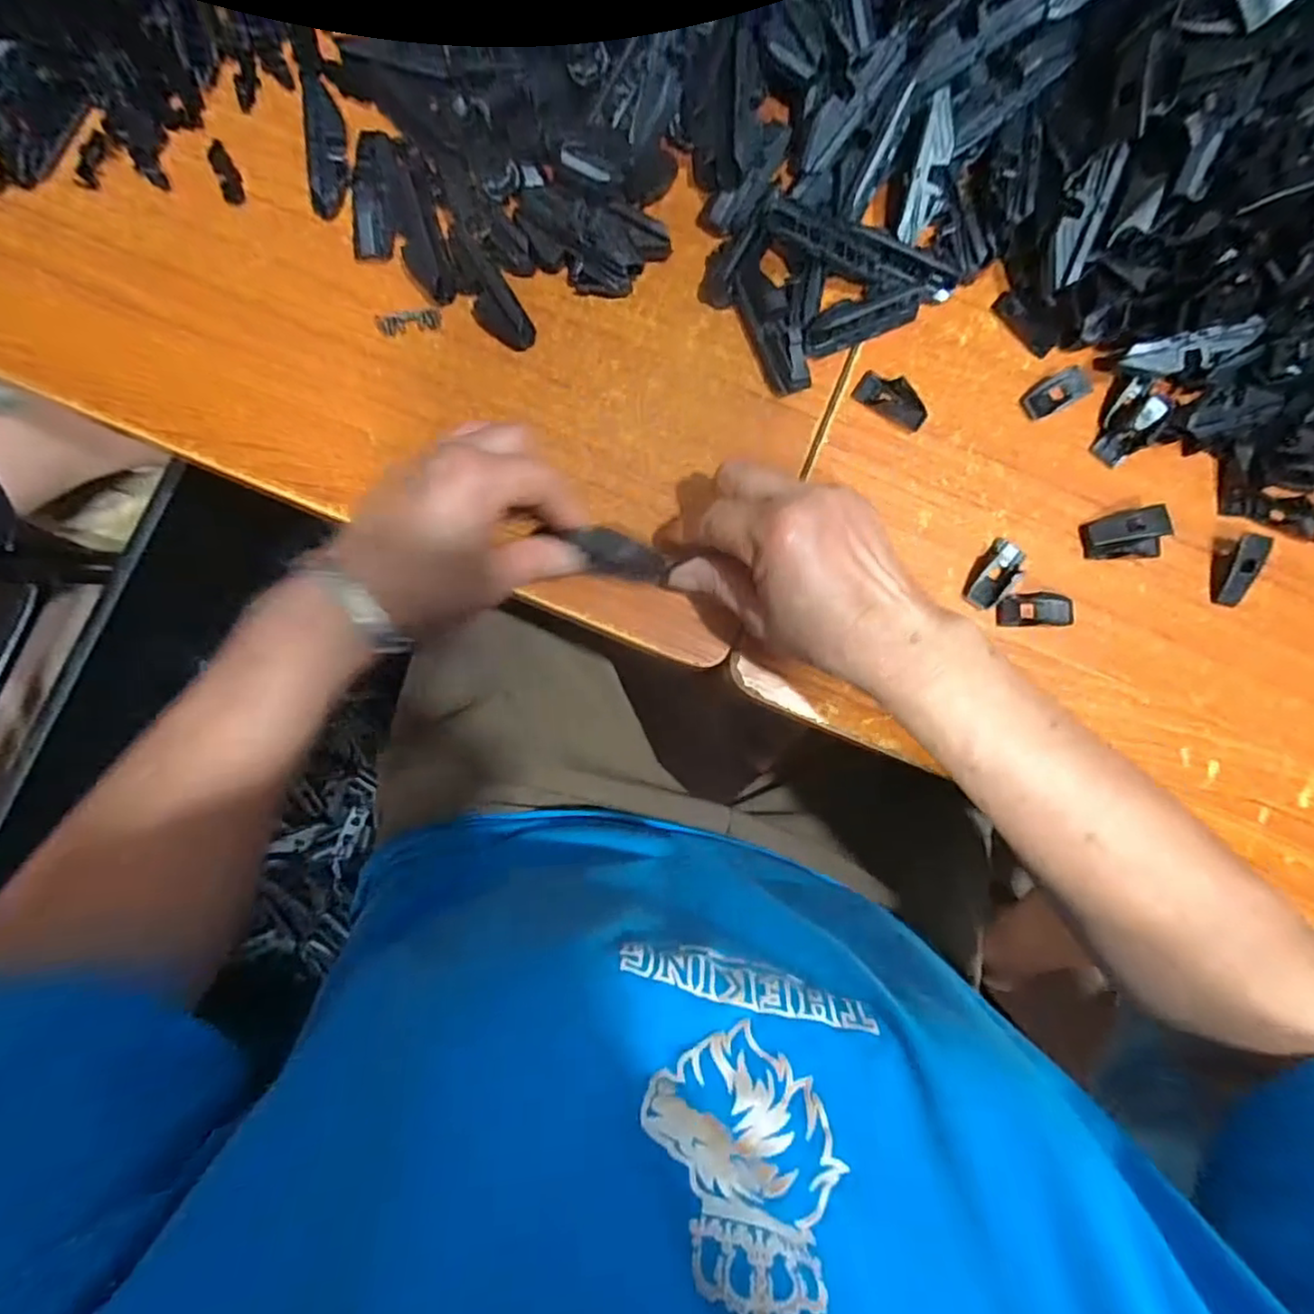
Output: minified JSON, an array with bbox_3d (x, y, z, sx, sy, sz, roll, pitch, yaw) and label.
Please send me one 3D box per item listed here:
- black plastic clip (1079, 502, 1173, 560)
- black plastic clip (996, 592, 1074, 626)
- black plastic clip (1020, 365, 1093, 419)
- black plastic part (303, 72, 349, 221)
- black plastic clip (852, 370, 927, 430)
[{"bbox_3d":[0.264,-0.068,0.372,0.040,0.017,0.028,-15,86,-4],"label":"black plastic clip"},{"bbox_3d":[0.212,-0.027,0.370,0.043,0.005,0.018,1,85,-3],"label":"black plastic clip"},{"bbox_3d":[0.233,-0.154,0.385,0.041,0.004,0.020,-28,87,-4],"label":"black plastic clip"},{"bbox_3d":[-0.187,-0.293,0.369,0.022,0.015,0.089,-5,86,-3],"label":"black plastic part"},{"bbox_3d":[0.136,-0.148,0.379,0.042,0.006,0.021,31,85,0],"label":"black plastic clip"}]

